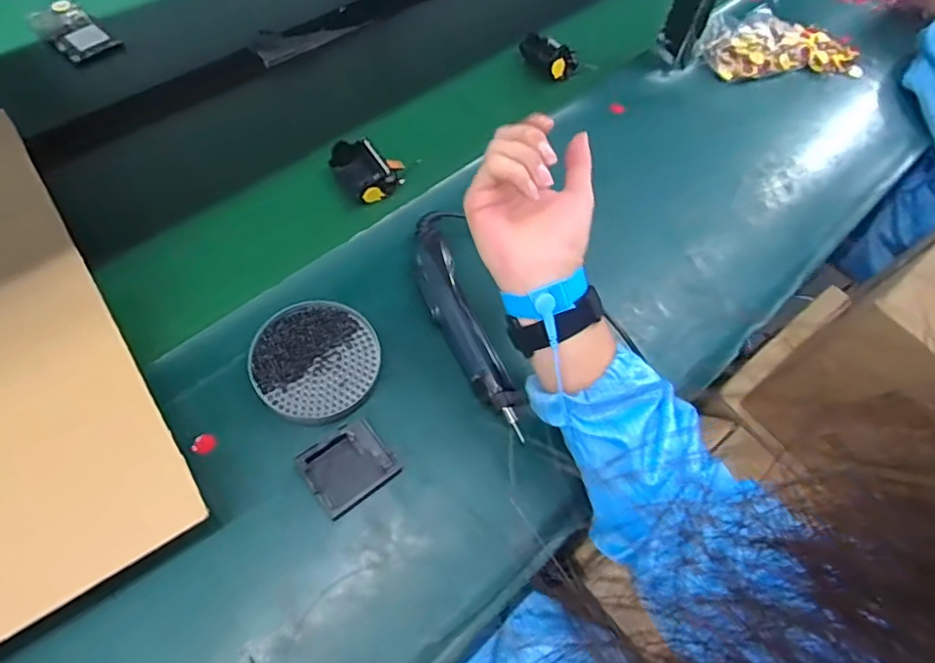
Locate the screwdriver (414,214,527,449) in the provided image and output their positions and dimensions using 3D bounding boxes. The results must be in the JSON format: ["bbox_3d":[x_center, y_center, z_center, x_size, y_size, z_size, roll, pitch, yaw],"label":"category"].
[{"bbox_3d":[-0.008,-0.015,0.529,0.042,0.027,0.238,-18,64,-15],"label":"screwdriver"}]

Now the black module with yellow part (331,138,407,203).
[{"bbox_3d":[-0.111,-0.185,0.630,0.075,0.032,0.067,-27,67,-19],"label":"black module with yellow part"}]

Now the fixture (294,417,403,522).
[{"bbox_3d":[-0.101,0.113,0.473,0.070,0.016,0.061,-34,69,-22],"label":"fixture"}]

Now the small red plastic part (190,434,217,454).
[{"bbox_3d":[-0.226,0.097,0.478,0.017,0.005,0.017,2,60,-3],"label":"small red plastic part"}]

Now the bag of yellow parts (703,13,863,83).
[{"bbox_3d":[0.456,-0.418,0.802,0.250,0.045,0.112,-7,62,-10],"label":"bag of yellow parts"}]

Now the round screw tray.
[{"bbox_3d":[-0.139,0.025,0.510,0.111,0.015,0.114,3,61,-5],"label":"round screw tray"}]

